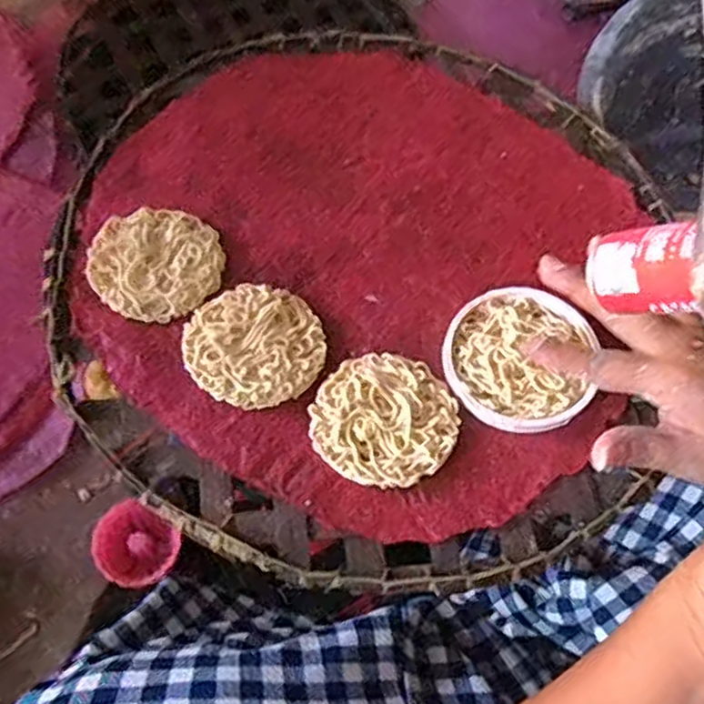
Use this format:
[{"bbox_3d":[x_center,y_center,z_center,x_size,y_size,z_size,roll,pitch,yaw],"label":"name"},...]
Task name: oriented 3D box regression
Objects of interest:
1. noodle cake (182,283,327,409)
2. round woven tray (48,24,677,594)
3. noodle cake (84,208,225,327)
[{"bbox_3d":[-0.054,-0.005,0.396,0.075,0.008,0.074,1,63,-2],"label":"noodle cake"},{"bbox_3d":[0.001,-0.057,0.427,0.337,0.020,0.365,1,63,-2],"label":"round woven tray"},{"bbox_3d":[-0.116,-0.054,0.416,0.073,0.011,0.074,1,63,-2],"label":"noodle cake"}]

